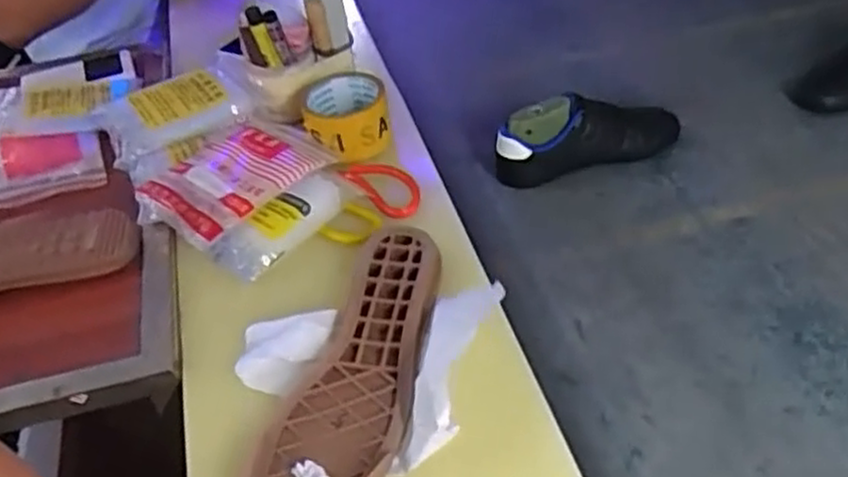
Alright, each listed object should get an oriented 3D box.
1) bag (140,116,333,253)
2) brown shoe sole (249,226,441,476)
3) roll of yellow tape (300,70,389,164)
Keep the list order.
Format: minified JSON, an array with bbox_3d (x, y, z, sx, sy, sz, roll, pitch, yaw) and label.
[{"bbox_3d":[-0.191,-0.061,0.758,0.128,0.047,0.169,22,49,29],"label":"bag"},{"bbox_3d":[-0.049,0.101,0.585,0.094,0.028,0.286,12,45,18],"label":"brown shoe sole"},{"bbox_3d":[-0.084,-0.131,0.818,0.090,0.052,0.098,-7,42,-2],"label":"roll of yellow tape"}]

